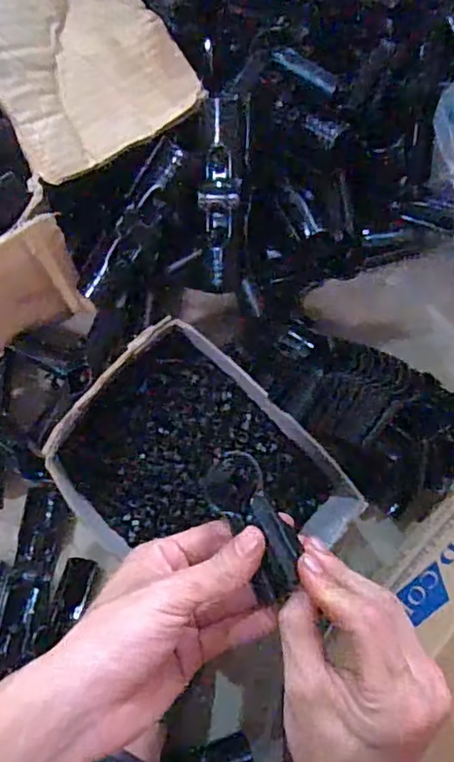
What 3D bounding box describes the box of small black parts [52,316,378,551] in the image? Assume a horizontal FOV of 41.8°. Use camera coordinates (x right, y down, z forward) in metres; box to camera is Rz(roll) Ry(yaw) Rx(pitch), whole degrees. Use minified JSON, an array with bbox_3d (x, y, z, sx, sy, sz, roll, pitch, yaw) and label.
[{"bbox_3d":[-0.020,0.076,0.461,0.208,0.081,0.157,42,83,-5],"label":"box of small black parts"}]

